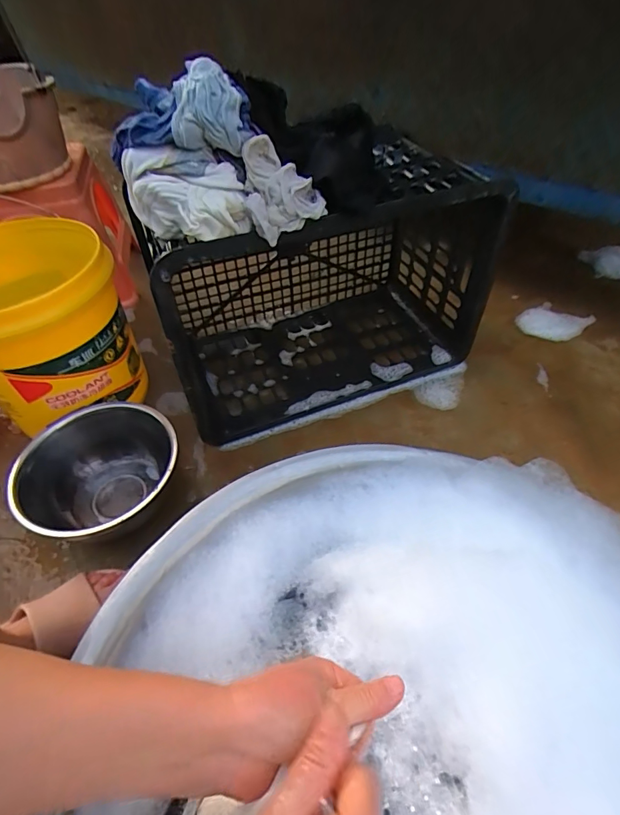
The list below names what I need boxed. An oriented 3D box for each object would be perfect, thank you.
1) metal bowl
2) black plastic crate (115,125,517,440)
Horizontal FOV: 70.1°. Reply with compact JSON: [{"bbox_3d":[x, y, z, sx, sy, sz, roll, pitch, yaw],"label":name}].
[{"bbox_3d":[-0.283,0.102,0.617,0.199,0.116,0.204,-2,49,2],"label":"metal bowl"},{"bbox_3d":[0.015,-0.199,0.699,0.491,0.319,0.269,-19,52,-14],"label":"black plastic crate"}]

